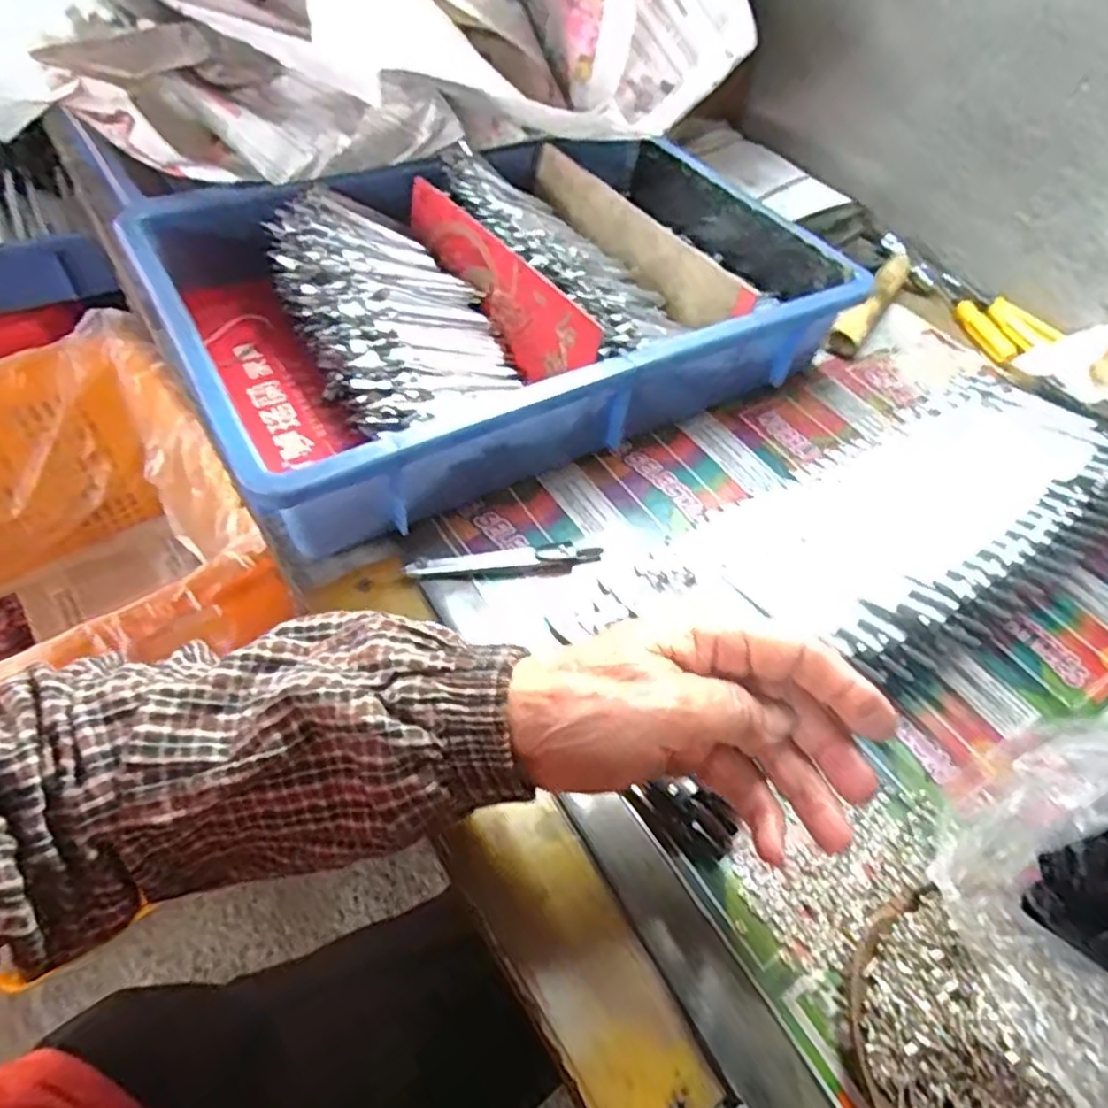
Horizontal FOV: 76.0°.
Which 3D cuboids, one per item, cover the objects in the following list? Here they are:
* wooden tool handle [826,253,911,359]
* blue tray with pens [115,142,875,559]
[{"bbox_3d":[0.268,-0.211,0.592,0.023,0.035,0.143,31,55,18],"label":"wooden tool handle"},{"bbox_3d":[-0.035,-0.181,0.501,0.422,0.081,0.296,-23,57,-22],"label":"blue tray with pens"}]

